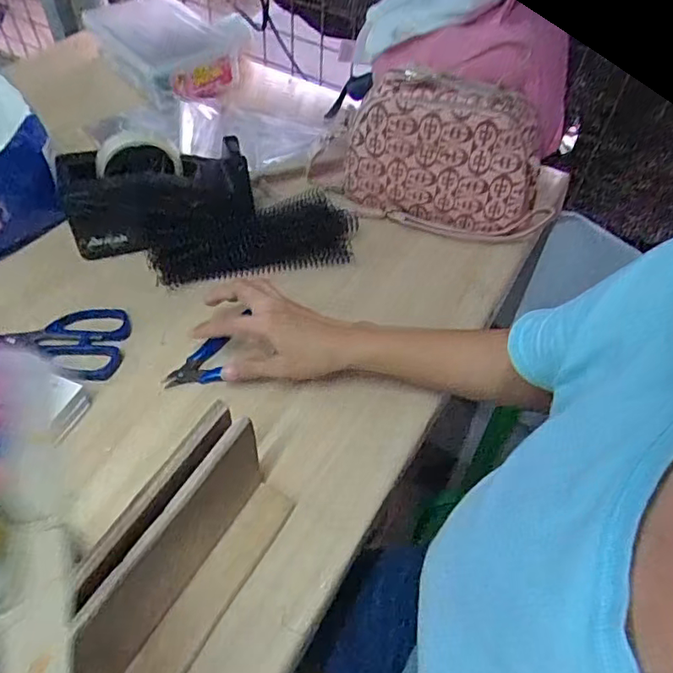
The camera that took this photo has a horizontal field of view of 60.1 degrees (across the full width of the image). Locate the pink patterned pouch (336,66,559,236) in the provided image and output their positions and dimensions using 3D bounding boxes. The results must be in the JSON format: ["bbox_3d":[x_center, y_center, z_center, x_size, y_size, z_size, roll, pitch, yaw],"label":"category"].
[{"bbox_3d":[0.134,-0.210,0.683,0.232,0.142,0.090,19,53,11],"label":"pink patterned pouch"}]

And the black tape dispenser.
[{"bbox_3d":[-0.192,-0.158,0.633,0.194,0.089,0.099,-13,53,-14],"label":"black tape dispenser"}]

